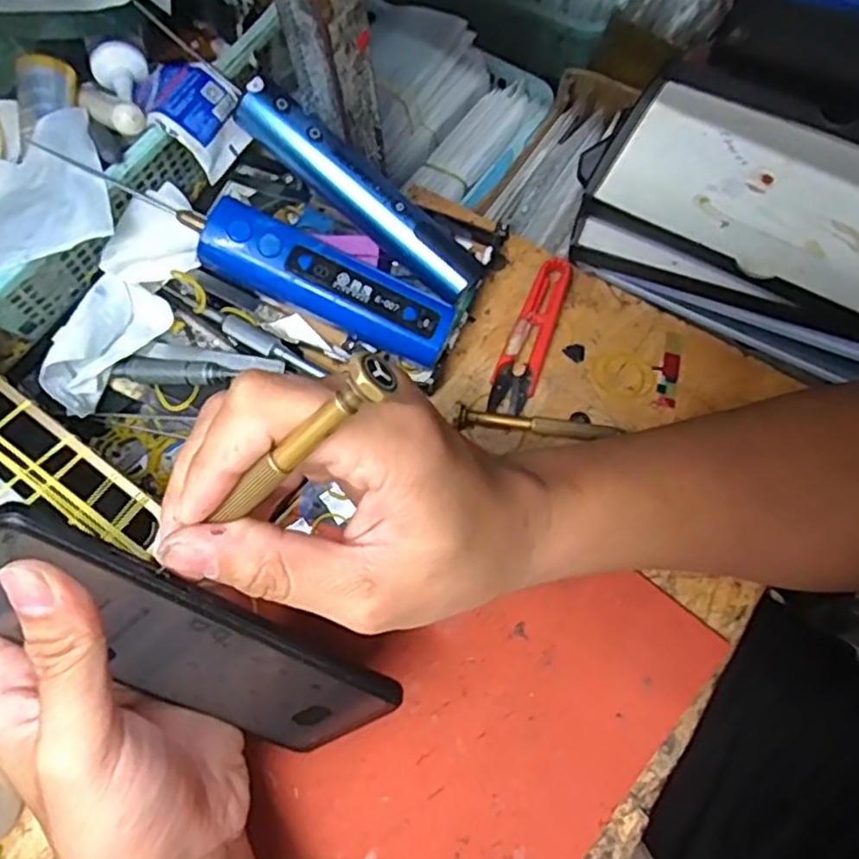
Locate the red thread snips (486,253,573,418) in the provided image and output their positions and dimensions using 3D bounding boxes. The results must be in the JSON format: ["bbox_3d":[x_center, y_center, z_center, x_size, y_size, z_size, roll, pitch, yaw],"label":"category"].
[{"bbox_3d":[0.057,-0.054,0.378,0.024,0.008,0.095,18,72,8],"label":"red thread snips"}]

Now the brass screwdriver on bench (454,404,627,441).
[{"bbox_3d":[0.058,-0.003,0.359,0.086,0.009,0.012,4,71,4],"label":"brass screwdriver on bench"}]

